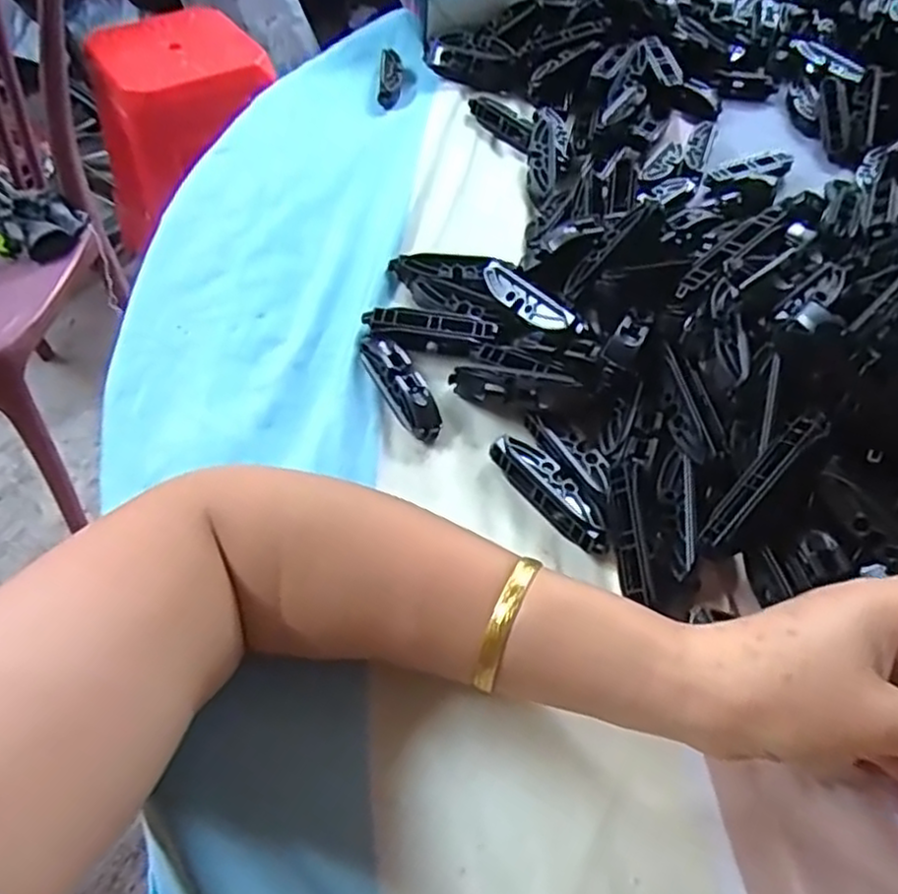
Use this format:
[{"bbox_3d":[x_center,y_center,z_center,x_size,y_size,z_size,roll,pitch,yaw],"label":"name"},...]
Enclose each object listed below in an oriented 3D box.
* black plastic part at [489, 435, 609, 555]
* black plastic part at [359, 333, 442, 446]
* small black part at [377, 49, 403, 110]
[{"bbox_3d":[0.053,0.024,0.367,0.020,0.015,0.077,-32,61,-22],"label":"black plastic part"},{"bbox_3d":[-0.027,-0.037,0.401,0.021,0.017,0.076,-25,58,-18],"label":"black plastic part"},{"bbox_3d":[-0.050,-0.318,0.614,0.018,0.010,0.077,2,54,0],"label":"small black part"}]

